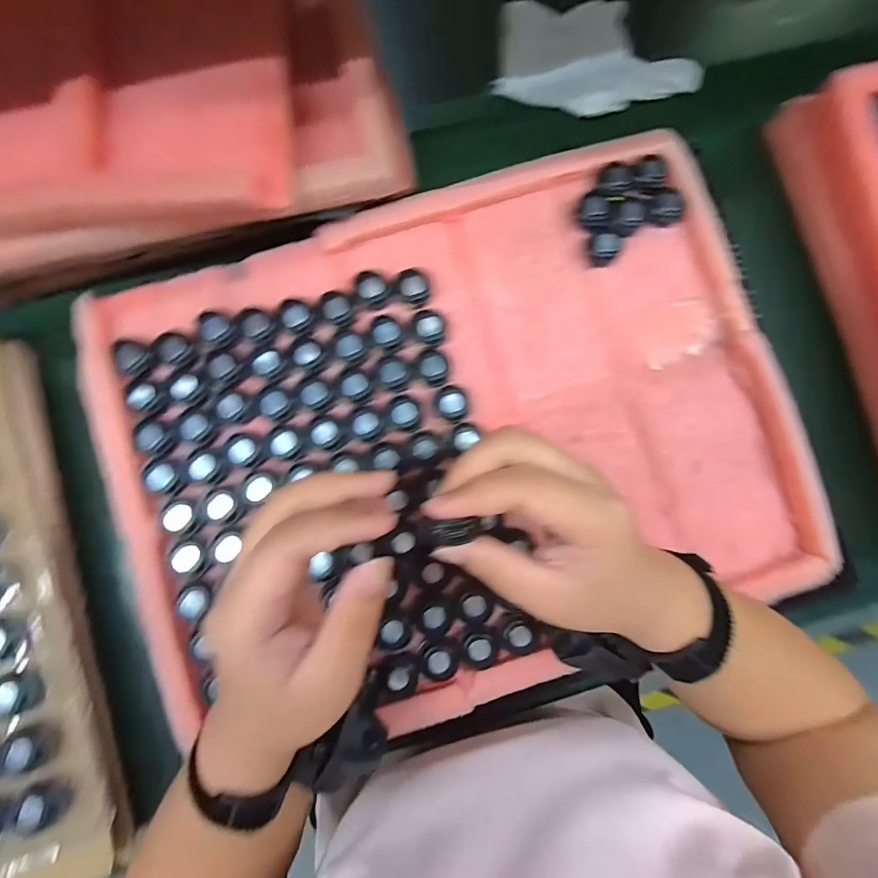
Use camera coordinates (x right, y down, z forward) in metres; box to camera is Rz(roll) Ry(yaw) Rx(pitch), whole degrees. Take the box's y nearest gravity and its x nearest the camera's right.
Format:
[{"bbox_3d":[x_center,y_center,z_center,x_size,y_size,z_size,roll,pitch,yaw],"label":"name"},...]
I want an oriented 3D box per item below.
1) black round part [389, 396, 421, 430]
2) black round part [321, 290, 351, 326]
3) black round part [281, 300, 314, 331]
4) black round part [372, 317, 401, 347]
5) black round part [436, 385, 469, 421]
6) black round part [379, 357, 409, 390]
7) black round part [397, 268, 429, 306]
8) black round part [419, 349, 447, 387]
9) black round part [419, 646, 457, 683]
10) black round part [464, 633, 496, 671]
[{"bbox_3d":[-0.026,-0.020,0.314,0.023,0.004,0.025,0,84,-4],"label":"black round part"},{"bbox_3d":[-0.079,-0.101,0.317,0.025,0.004,0.021,39,83,1],"label":"black round part"},{"bbox_3d":[-0.109,-0.095,0.317,0.022,0.008,0.022,0,84,-4],"label":"black round part"},{"bbox_3d":[-0.040,-0.083,0.318,0.022,0.006,0.023,-5,84,-4],"label":"black round part"},{"bbox_3d":[0.010,-0.028,0.314,0.024,0.009,0.027,-4,84,-4],"label":"black round part"},{"bbox_3d":[-0.034,-0.050,0.314,0.022,0.006,0.024,0,84,-4],"label":"black round part"},{"bbox_3d":[-0.020,-0.119,0.323,0.023,0.012,0.025,0,84,-4],"label":"black round part"},{"bbox_3d":[-0.005,-0.056,0.316,0.021,0.010,0.026,-2,84,-4],"label":"black round part"},{"bbox_3d":[-0.001,0.162,0.297,0.024,0.005,0.023,0,84,-4],"label":"black round part"},{"bbox_3d":[0.029,0.153,0.297,0.021,0.006,0.023,0,84,-4],"label":"black round part"}]

